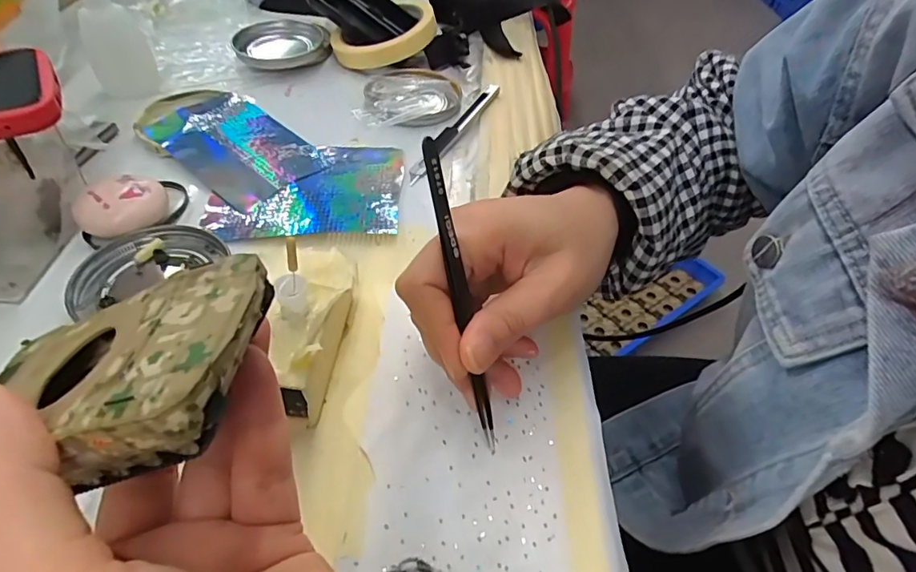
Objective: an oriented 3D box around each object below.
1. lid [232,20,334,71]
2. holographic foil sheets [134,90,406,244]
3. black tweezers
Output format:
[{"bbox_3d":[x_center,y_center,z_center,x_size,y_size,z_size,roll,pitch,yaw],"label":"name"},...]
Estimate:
[{"bbox_3d":[-0.159,-0.219,0.469,0.083,0.016,0.083,-10,49,-14],"label":"lid"},{"bbox_3d":[-0.140,-0.087,0.354,0.220,0.012,0.129,22,50,15],"label":"holographic foil sheets"},{"bbox_3d":[0.002,0.008,0.212,0.008,0.135,0.006,-19,17,-20],"label":"black tweezers"}]

